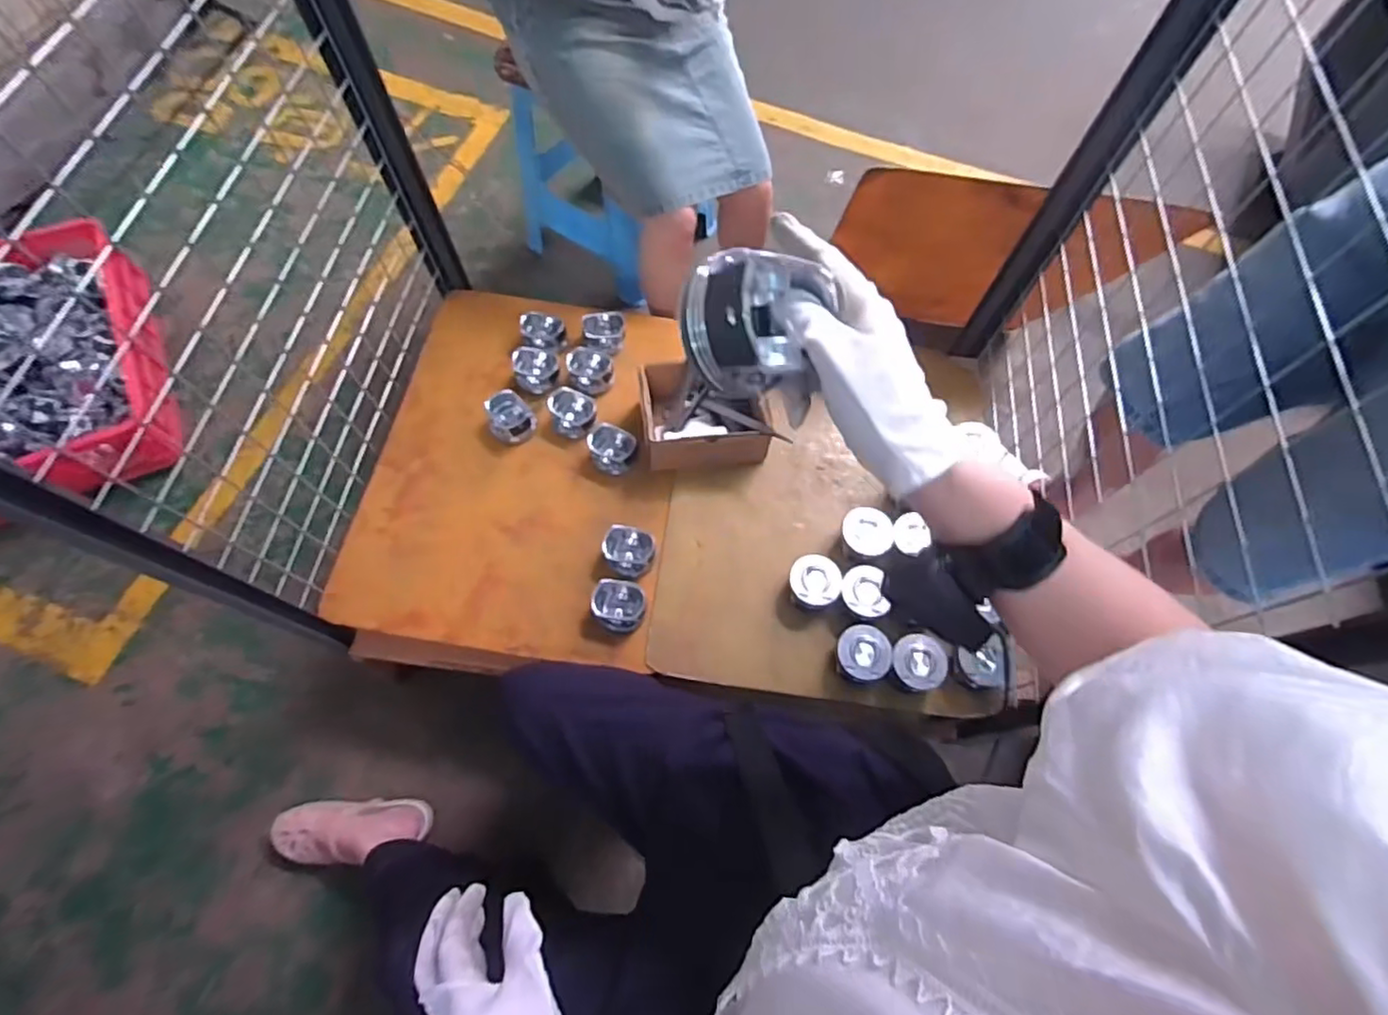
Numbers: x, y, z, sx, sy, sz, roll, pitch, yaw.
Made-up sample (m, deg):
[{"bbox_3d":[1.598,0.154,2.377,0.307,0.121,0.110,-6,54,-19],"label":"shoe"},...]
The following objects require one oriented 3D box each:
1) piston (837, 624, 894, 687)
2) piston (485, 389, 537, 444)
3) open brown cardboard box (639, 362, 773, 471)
[{"bbox_3d":[0.239,0.206,0.889,0.074,0.052,0.080,-24,68,-12],"label":"piston"},{"bbox_3d":[-0.305,-0.151,1.057,0.070,0.058,0.069,0,65,-1],"label":"piston"},{"bbox_3d":[0.018,-0.138,1.030,0.194,0.086,0.129,-6,65,-4],"label":"open brown cardboard box"}]

